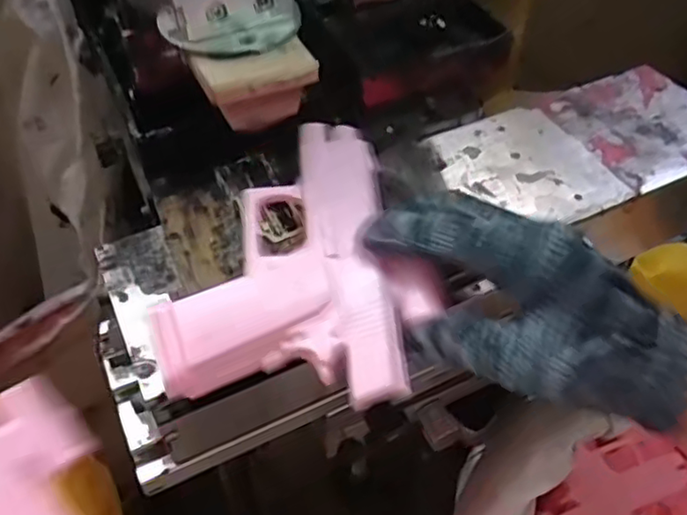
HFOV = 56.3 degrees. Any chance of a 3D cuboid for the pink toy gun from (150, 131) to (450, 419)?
[{"bbox_3d":[-0.019,-0.005,0.305,0.118,0.035,0.142,0,47,1],"label":"pink toy gun"}]

